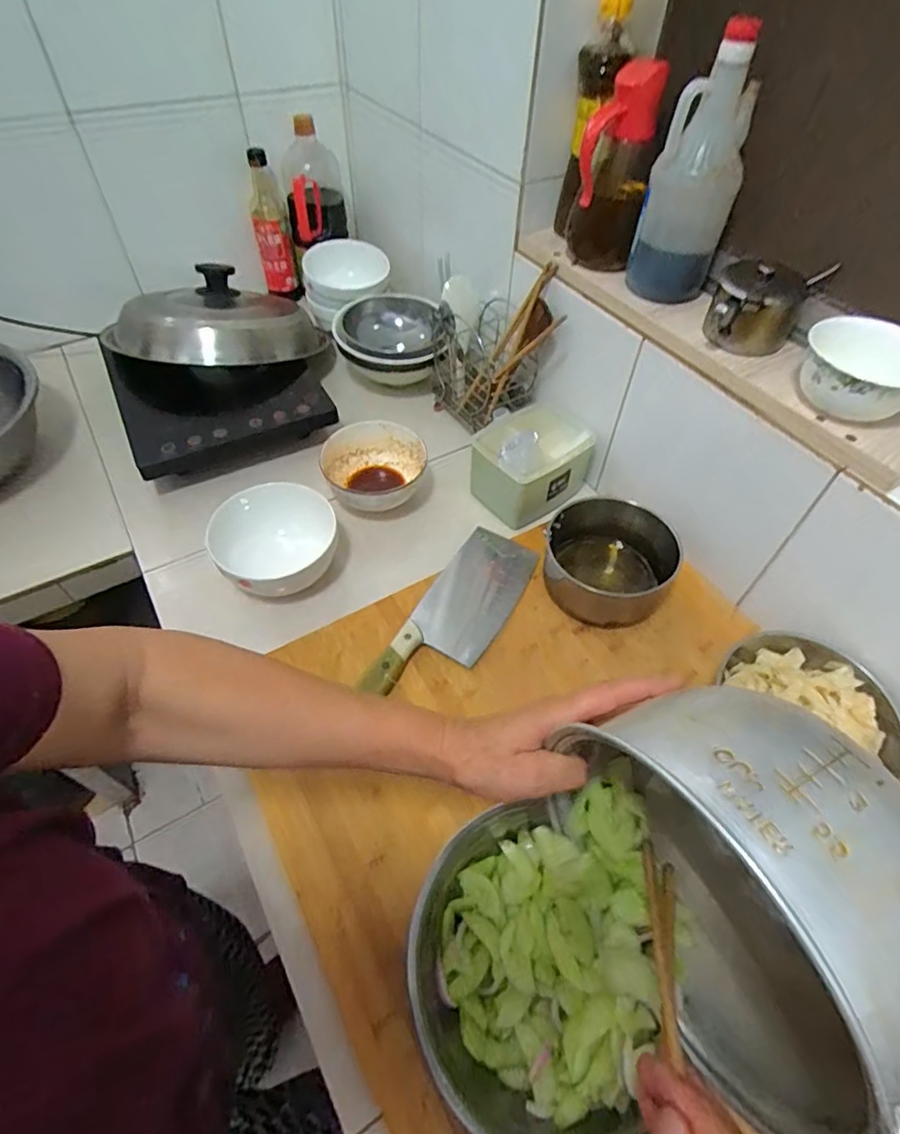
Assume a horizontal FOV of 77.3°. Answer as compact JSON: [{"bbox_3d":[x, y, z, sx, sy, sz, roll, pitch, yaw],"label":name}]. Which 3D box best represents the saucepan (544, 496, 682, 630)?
[{"bbox_3d":[0.184,-0.007,0.651,0.149,0.080,0.120,18,54,12],"label":"saucepan"}]

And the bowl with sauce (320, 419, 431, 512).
[{"bbox_3d":[-0.098,-0.130,0.784,0.138,0.075,0.142,1,52,-1],"label":"bowl with sauce"}]

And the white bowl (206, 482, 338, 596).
[{"bbox_3d":[-0.216,-0.027,0.699,0.145,0.071,0.142,1,52,-1],"label":"white bowl"}]

